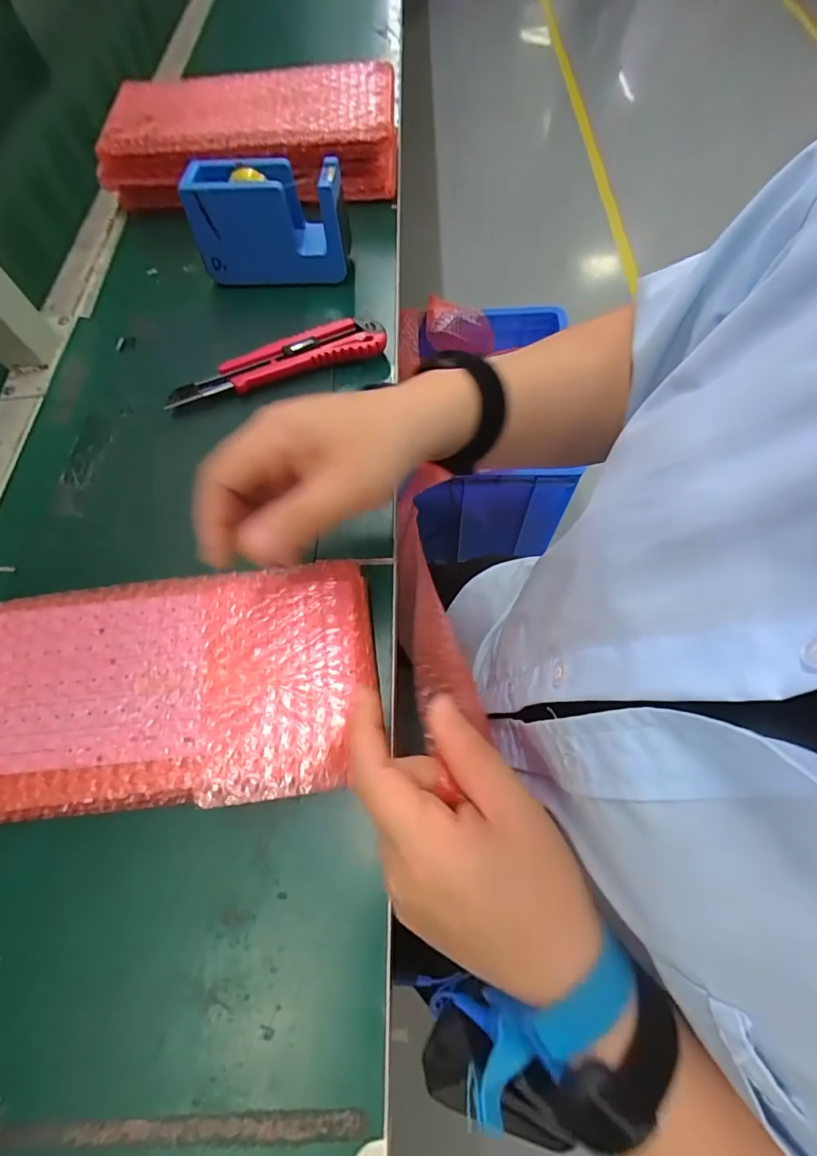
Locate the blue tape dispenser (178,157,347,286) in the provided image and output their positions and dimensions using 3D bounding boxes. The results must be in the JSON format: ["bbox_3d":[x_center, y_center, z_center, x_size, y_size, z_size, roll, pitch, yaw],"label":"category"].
[{"bbox_3d":[-0.120,-0.314,0.417,0.131,0.082,0.052,2,66,5],"label":"blue tape dispenser"}]

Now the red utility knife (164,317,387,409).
[{"bbox_3d":[-0.106,-0.174,0.381,0.176,0.020,0.034,-20,66,-6],"label":"red utility knife"}]

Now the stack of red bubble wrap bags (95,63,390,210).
[{"bbox_3d":[-0.161,-0.447,0.486,0.298,0.081,0.108,-6,65,1],"label":"stack of red bubble wrap bags"}]

